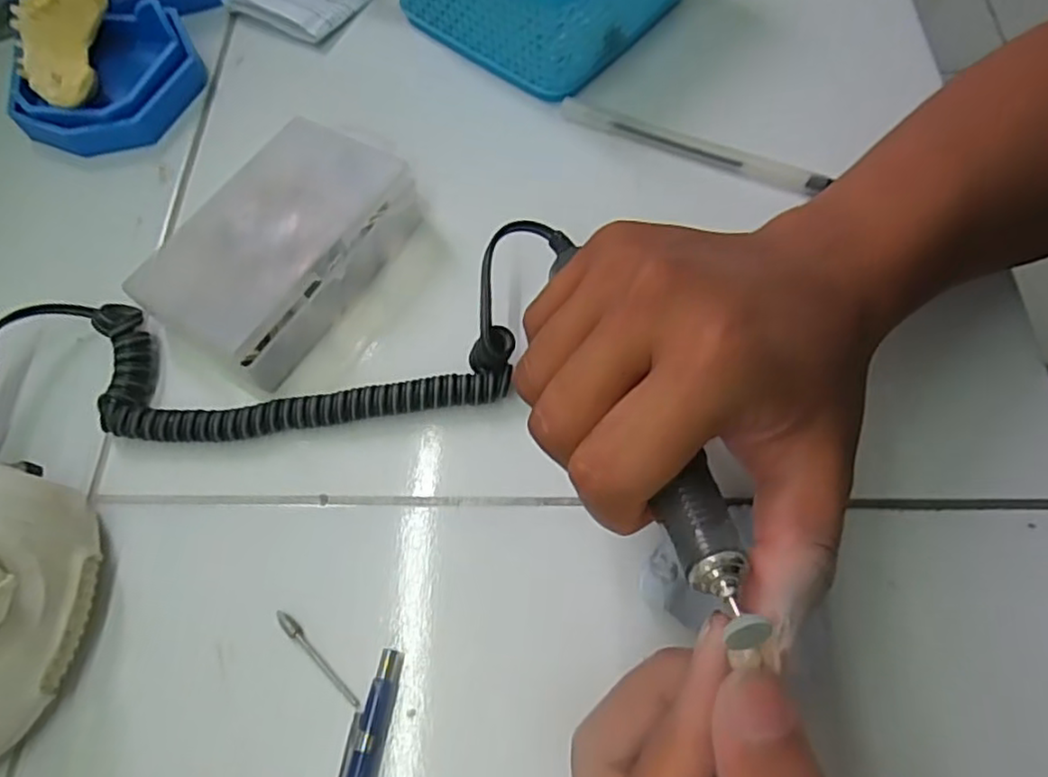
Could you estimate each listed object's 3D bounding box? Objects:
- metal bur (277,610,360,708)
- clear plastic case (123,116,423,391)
[{"bbox_3d":[-0.076,0.099,0.244,0.005,0.004,0.045,-42,70,-15],"label":"metal bur"},{"bbox_3d":[-0.107,-0.065,0.299,0.072,0.034,0.113,32,70,16],"label":"clear plastic case"}]

